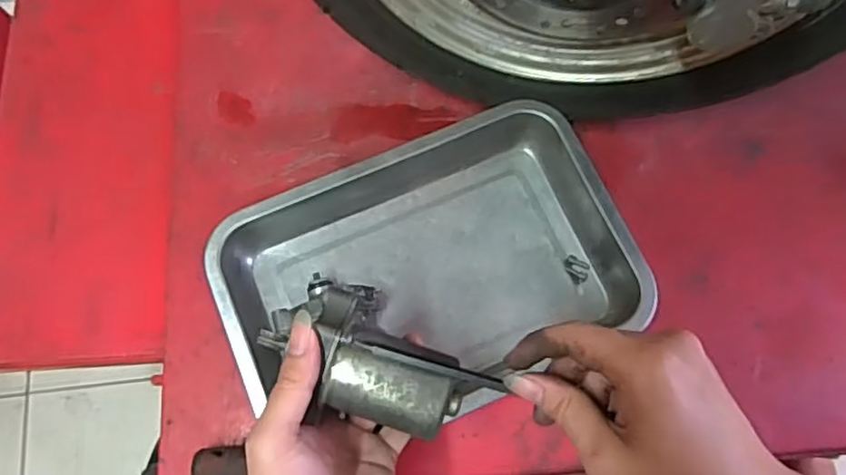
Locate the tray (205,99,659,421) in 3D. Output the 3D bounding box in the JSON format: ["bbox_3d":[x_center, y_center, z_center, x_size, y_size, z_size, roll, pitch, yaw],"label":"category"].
[{"bbox_3d":[0.005,0.033,0.520,0.308,0.054,0.215,-24,75,-8],"label":"tray"}]

